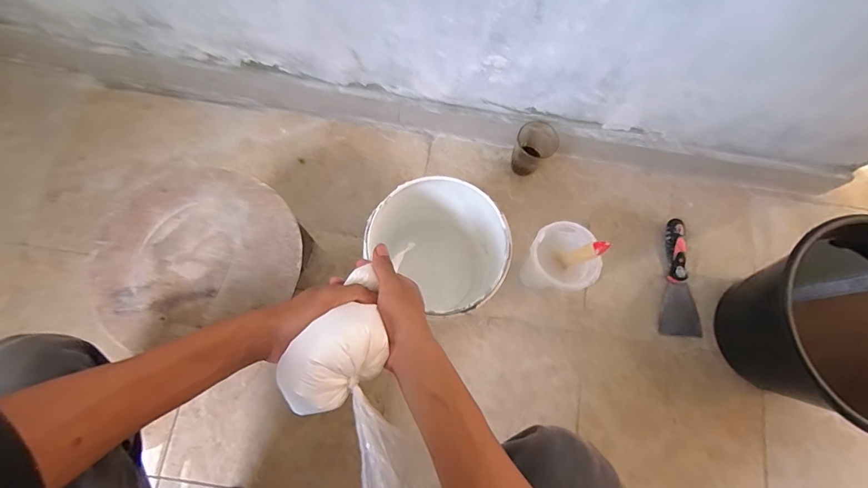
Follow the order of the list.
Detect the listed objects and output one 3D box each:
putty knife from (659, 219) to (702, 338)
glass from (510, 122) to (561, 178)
[{"bbox_3d":[0.415,0.055,0.710,0.067,0.022,0.193,4,75,1],"label":"putty knife"},{"bbox_3d":[0.169,-0.160,0.723,0.073,0.086,0.066,-42,79,-13],"label":"glass"}]

